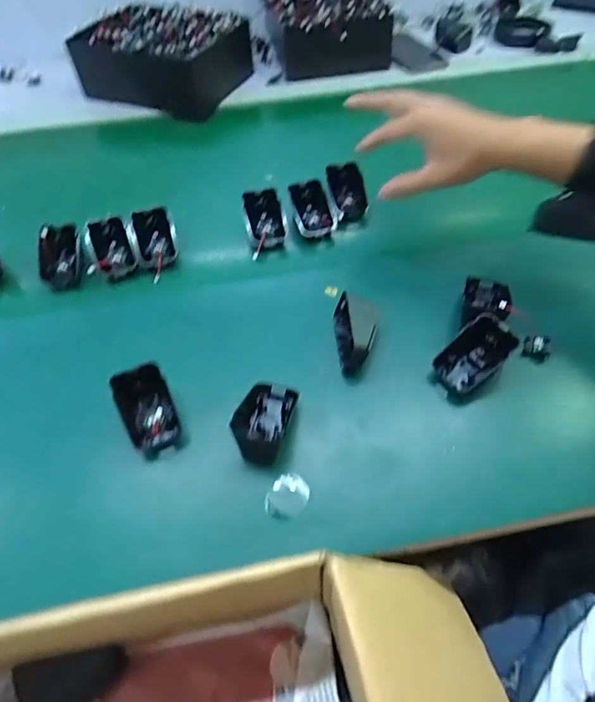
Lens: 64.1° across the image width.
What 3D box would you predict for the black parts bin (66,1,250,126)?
[{"bbox_3d":[-0.219,-0.483,0.789,0.227,0.098,0.183,18,55,15],"label":"black parts bin"}]

